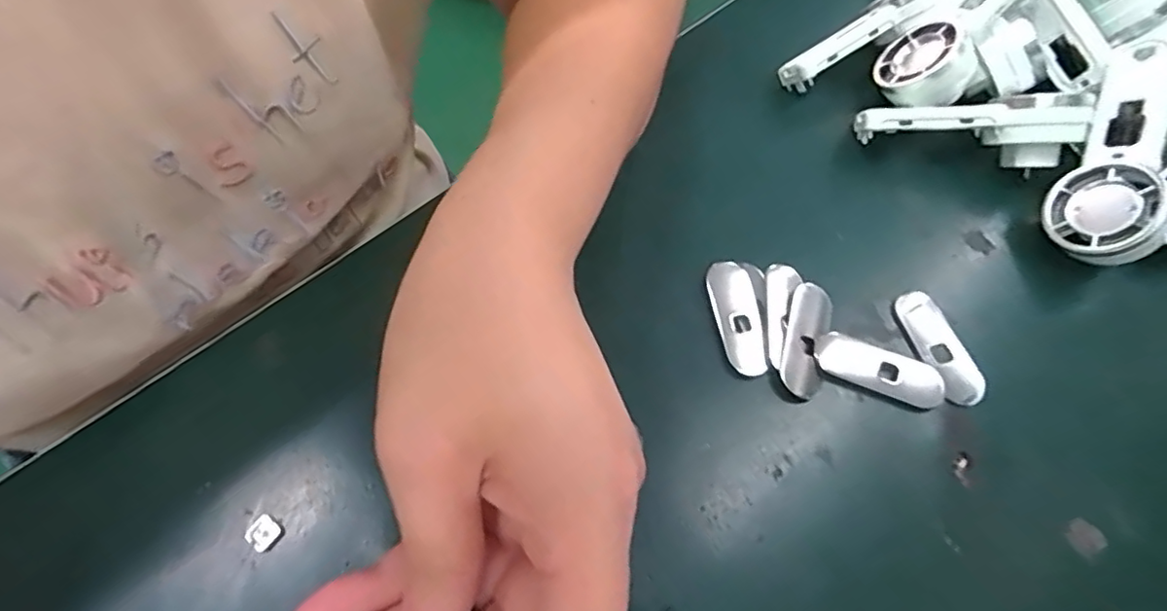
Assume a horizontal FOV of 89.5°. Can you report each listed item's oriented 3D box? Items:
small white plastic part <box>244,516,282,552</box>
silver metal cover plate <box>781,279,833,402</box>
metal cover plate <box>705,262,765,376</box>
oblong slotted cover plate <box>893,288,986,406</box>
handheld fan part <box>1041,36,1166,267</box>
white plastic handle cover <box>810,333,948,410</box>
[{"bbox_3d":[-0.116,0.082,0.213,0.009,0.005,0.010,37,70,15],"label":"small white plastic part"},{"bbox_3d":[0.093,0.013,0.243,0.017,0.004,0.051,18,66,7],"label":"silver metal cover plate"},{"bbox_3d":[0.064,0.004,0.248,0.019,0.004,0.052,-6,65,-3],"label":"metal cover plate"},{"bbox_3d":[0.146,0.017,0.242,0.017,0.004,0.049,-14,66,-7],"label":"oblong slotted cover plate"},{"bbox_3d":[0.227,-0.064,0.249,0.038,0.018,0.092,14,82,49],"label":"handheld fan part"},{"bbox_3d":[0.118,0.026,0.237,0.050,0.005,0.020,22,67,9],"label":"white plastic handle cover"}]

